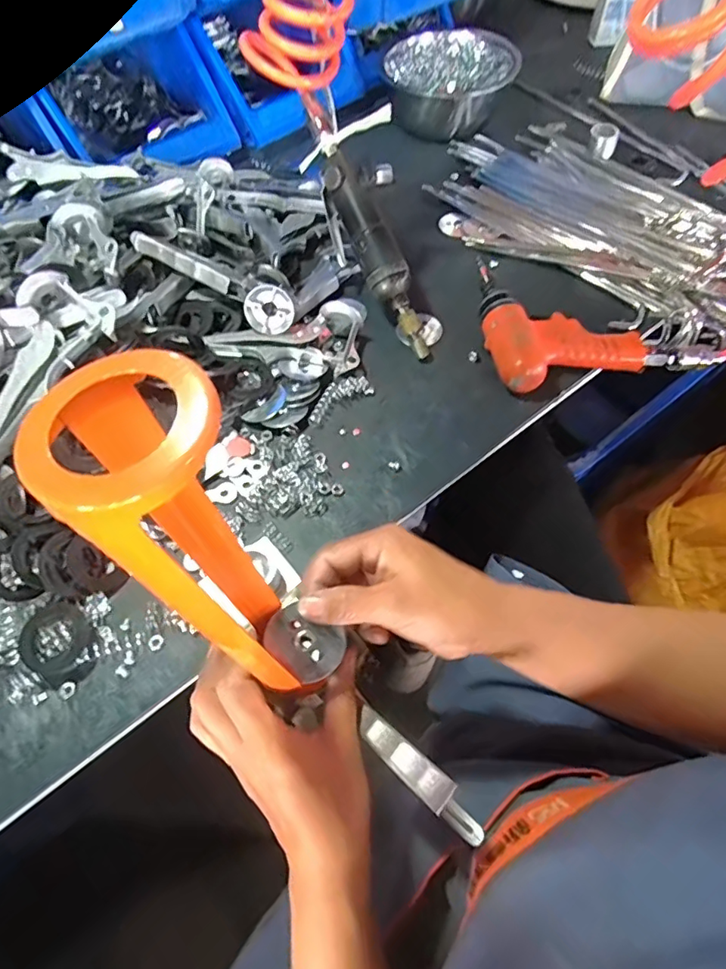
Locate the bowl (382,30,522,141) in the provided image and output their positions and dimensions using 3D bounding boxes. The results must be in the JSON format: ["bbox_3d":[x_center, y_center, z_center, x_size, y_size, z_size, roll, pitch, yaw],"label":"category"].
[{"bbox_3d":[0.119,-0.546,0.725,0.178,0.066,0.144,-2,59,0],"label":"bowl"}]

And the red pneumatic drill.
[{"bbox_3d":[0.178,-0.168,0.521,0.134,0.043,0.164,-14,60,-7],"label":"red pneumatic drill"}]

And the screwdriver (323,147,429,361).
[{"bbox_3d":[0.015,-0.217,0.508,0.036,0.034,0.201,-29,96,-15],"label":"screwdriver"}]

